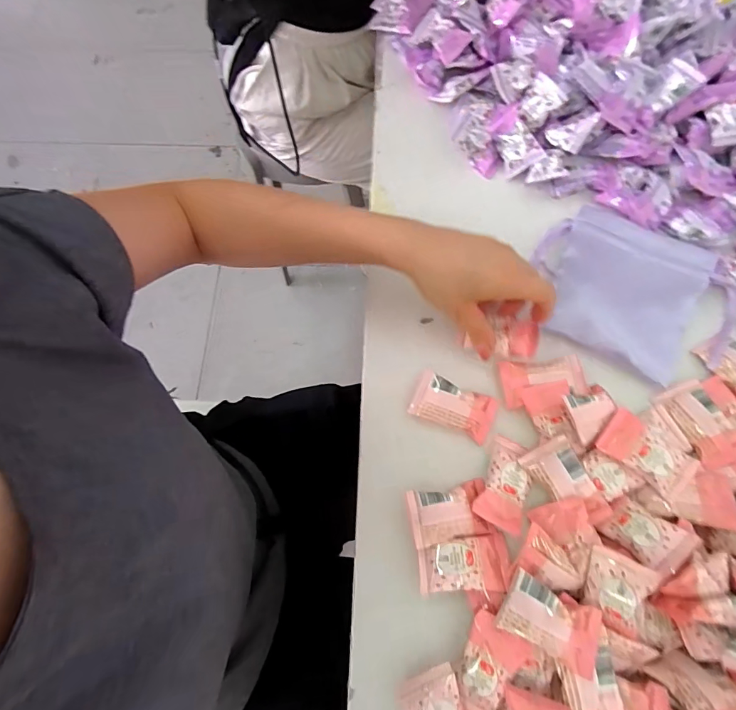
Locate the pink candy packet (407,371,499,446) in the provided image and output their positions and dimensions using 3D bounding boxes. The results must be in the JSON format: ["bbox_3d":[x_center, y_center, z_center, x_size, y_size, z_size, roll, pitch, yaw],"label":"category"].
[{"bbox_3d":[0.073,0.043,0.356,0.068,0.010,0.041,23,73,9],"label":"pink candy packet"}]

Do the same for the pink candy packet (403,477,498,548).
[{"bbox_3d":[0.064,0.124,0.328,0.063,0.016,0.040,-10,71,-2],"label":"pink candy packet"}]

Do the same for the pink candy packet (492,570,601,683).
[{"bbox_3d":[0.124,0.181,0.283,0.061,0.016,0.041,25,73,9],"label":"pink candy packet"}]

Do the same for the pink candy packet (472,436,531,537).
[{"bbox_3d":[0.111,0.102,0.333,0.038,0.011,0.066,26,73,10],"label":"pink candy packet"}]

